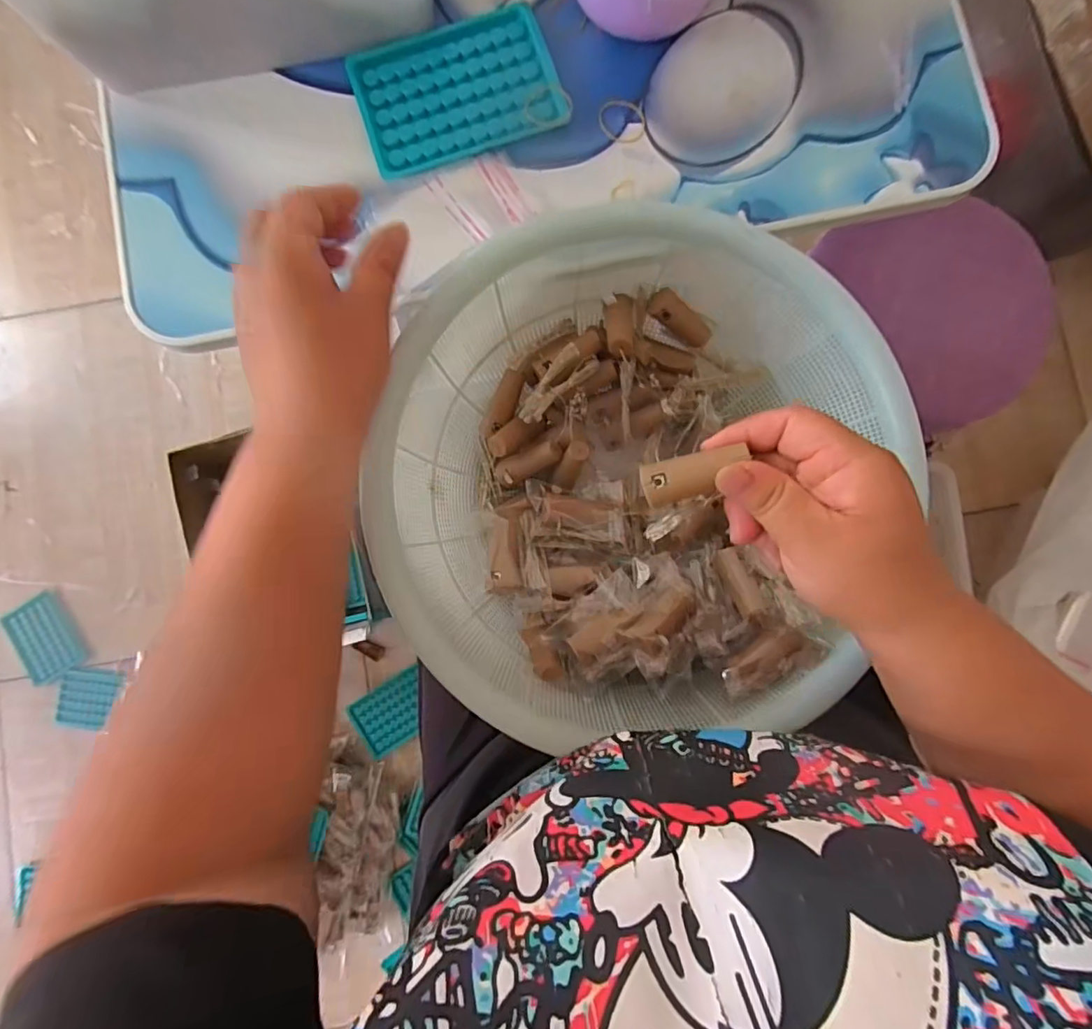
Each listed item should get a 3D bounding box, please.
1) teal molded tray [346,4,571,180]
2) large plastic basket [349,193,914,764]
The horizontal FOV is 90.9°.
[{"bbox_3d":[-0.061,-0.294,0.370,0.132,0.008,0.096,-18,85,0],"label":"teal molded tray"},{"bbox_3d":[0.063,-0.025,0.357,0.323,0.112,0.314,-11,85,1],"label":"large plastic basket"}]

